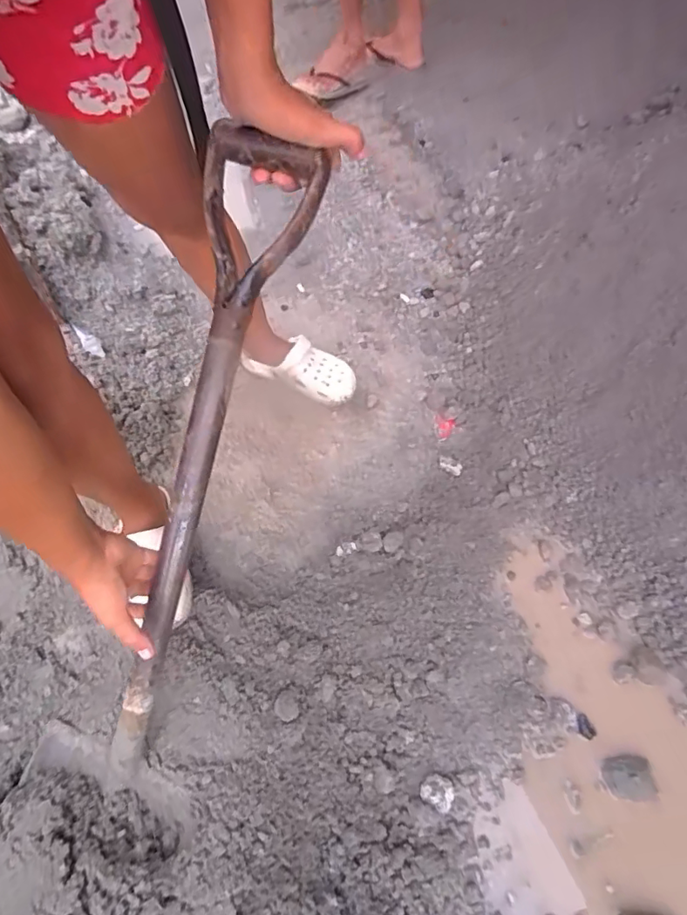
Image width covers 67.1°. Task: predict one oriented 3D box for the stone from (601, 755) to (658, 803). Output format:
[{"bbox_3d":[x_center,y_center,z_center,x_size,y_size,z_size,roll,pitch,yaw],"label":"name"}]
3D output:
[{"bbox_3d":[0.417,0.468,0.758,0.072,0.021,0.056,5,63,3],"label":"stone"}]

